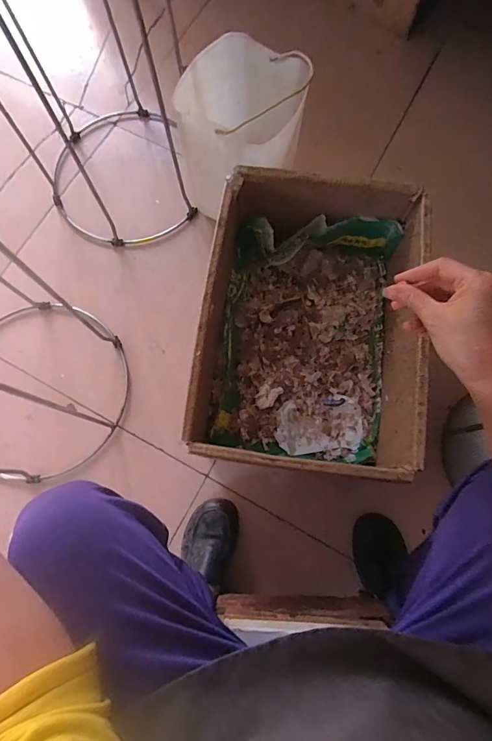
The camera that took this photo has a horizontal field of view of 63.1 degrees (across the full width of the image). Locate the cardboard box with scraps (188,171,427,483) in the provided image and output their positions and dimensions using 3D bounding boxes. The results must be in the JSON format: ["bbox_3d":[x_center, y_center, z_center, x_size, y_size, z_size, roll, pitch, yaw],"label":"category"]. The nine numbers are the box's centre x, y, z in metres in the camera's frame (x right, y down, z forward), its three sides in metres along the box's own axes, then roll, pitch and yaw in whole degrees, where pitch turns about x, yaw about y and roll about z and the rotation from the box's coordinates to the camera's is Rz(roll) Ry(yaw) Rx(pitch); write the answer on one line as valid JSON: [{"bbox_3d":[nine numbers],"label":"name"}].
[{"bbox_3d":[0.103,-0.077,0.704,0.330,0.212,0.484,6,76,3],"label":"cardboard box with scraps"}]

